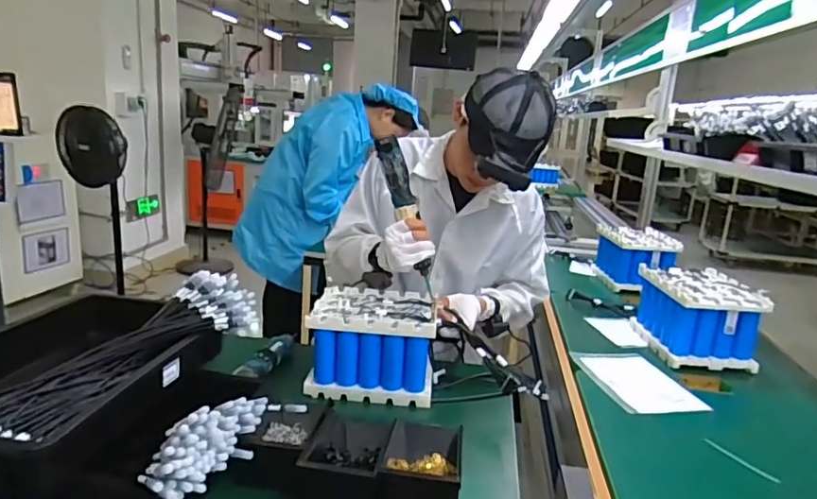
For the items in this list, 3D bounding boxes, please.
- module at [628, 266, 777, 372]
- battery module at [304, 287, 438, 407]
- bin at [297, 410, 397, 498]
[{"bbox_3d":[0.618,0.142,1.180,0.170,0.153,0.232,3,14,-3],"label":"module"},{"bbox_3d":[-0.064,0.181,1.058,0.224,0.153,0.172,5,14,3],"label":"battery module"},{"bbox_3d":[-0.081,0.293,0.778,0.106,0.078,0.171,5,14,6],"label":"bin"}]

